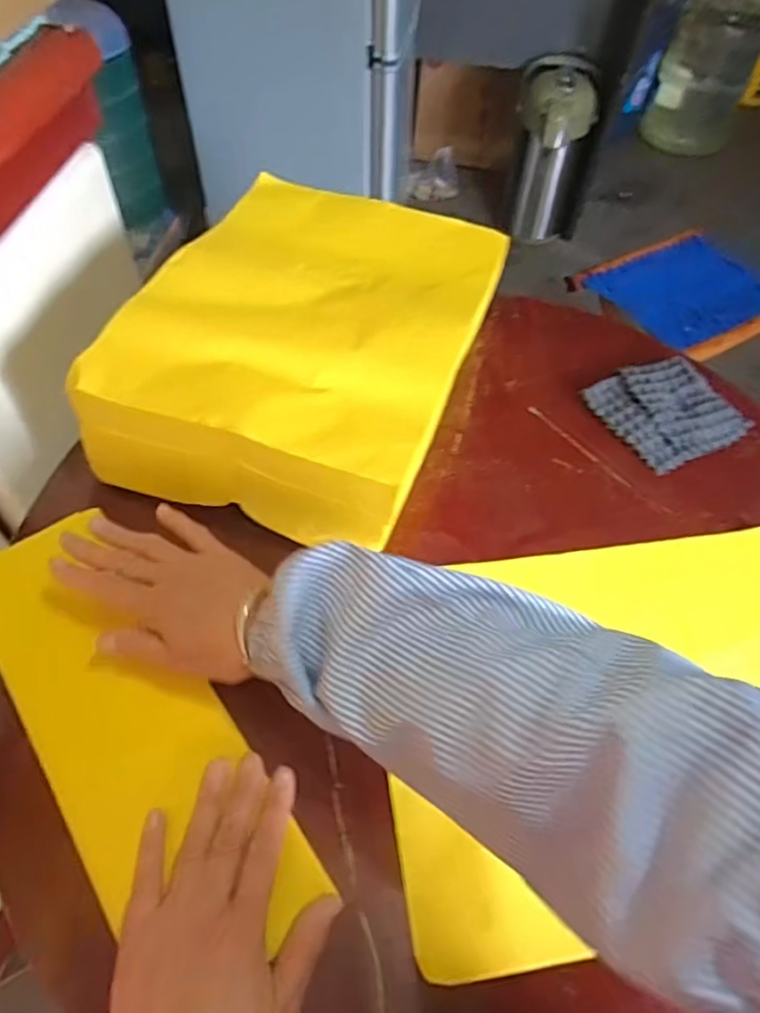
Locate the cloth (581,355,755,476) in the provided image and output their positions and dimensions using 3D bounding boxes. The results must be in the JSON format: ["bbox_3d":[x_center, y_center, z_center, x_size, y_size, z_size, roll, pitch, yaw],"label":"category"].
[{"bbox_3d":[0.284,-0.096,0.629,0.121,0.017,0.117,-21,59,-18],"label":"cloth"}]

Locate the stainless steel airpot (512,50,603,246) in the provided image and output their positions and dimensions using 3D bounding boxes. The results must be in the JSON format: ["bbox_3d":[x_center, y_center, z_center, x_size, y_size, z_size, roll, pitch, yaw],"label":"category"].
[{"bbox_3d":[0.420,-0.863,1.551,0.207,0.349,0.180,13,55,5],"label":"stainless steel airpot"}]

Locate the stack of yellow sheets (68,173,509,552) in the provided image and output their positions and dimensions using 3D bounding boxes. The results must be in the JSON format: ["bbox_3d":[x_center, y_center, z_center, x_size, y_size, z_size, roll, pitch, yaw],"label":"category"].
[{"bbox_3d":[-0.058,-0.154,0.573,0.258,0.098,0.344,19,56,9],"label":"stack of yellow sheets"}]

